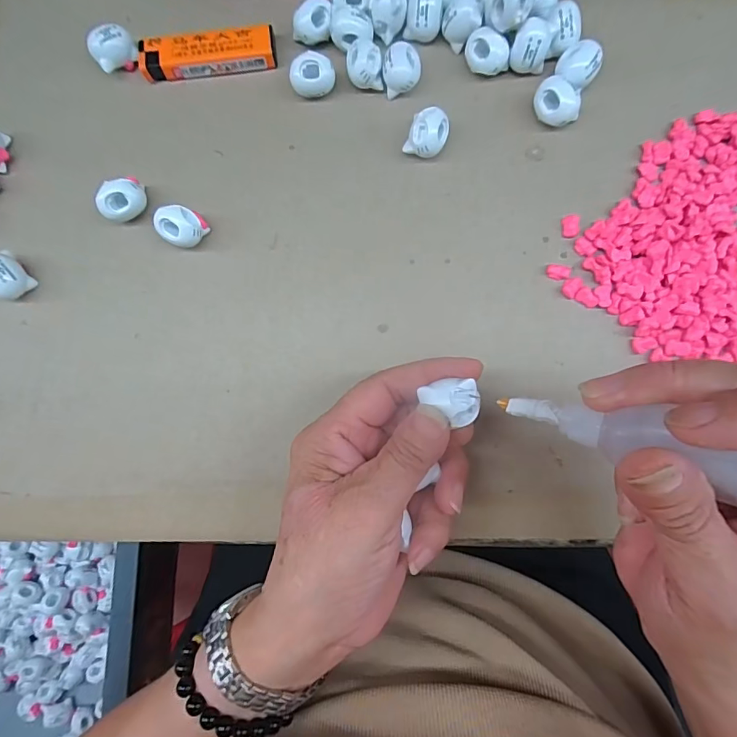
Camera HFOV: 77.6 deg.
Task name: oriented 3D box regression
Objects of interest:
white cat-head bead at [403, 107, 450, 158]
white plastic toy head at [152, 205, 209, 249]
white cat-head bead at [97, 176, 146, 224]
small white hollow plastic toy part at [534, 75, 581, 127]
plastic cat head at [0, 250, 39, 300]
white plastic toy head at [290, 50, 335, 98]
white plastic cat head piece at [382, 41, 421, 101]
[{"bbox_3d":[0.034,-0.132,0.260,0.020,0.019,0.023,26,85,6],"label":"white cat-head bead"},{"bbox_3d":[-0.105,-0.080,0.259,0.023,0.022,0.023,0,83,3],"label":"white plastic toy head"},{"bbox_3d":[-0.139,-0.095,0.262,0.016,0.022,0.026,38,87,7],"label":"white cat-head bead"},{"bbox_3d":[0.106,-0.148,0.258,0.026,0.019,0.020,33,86,6],"label":"small white hollow plastic toy part"},{"bbox_3d":[-0.207,-0.052,0.260,0.020,0.023,0.023,-38,83,-2],"label":"plastic cat head"},{"bbox_3d":[-0.033,-0.171,0.269,0.025,0.018,0.017,-12,83,2],"label":"white plastic toy head"},{"bbox_3d":[0.019,-0.173,0.266,0.022,0.019,0.020,-2,83,3],"label":"white plastic cat head piece"}]

